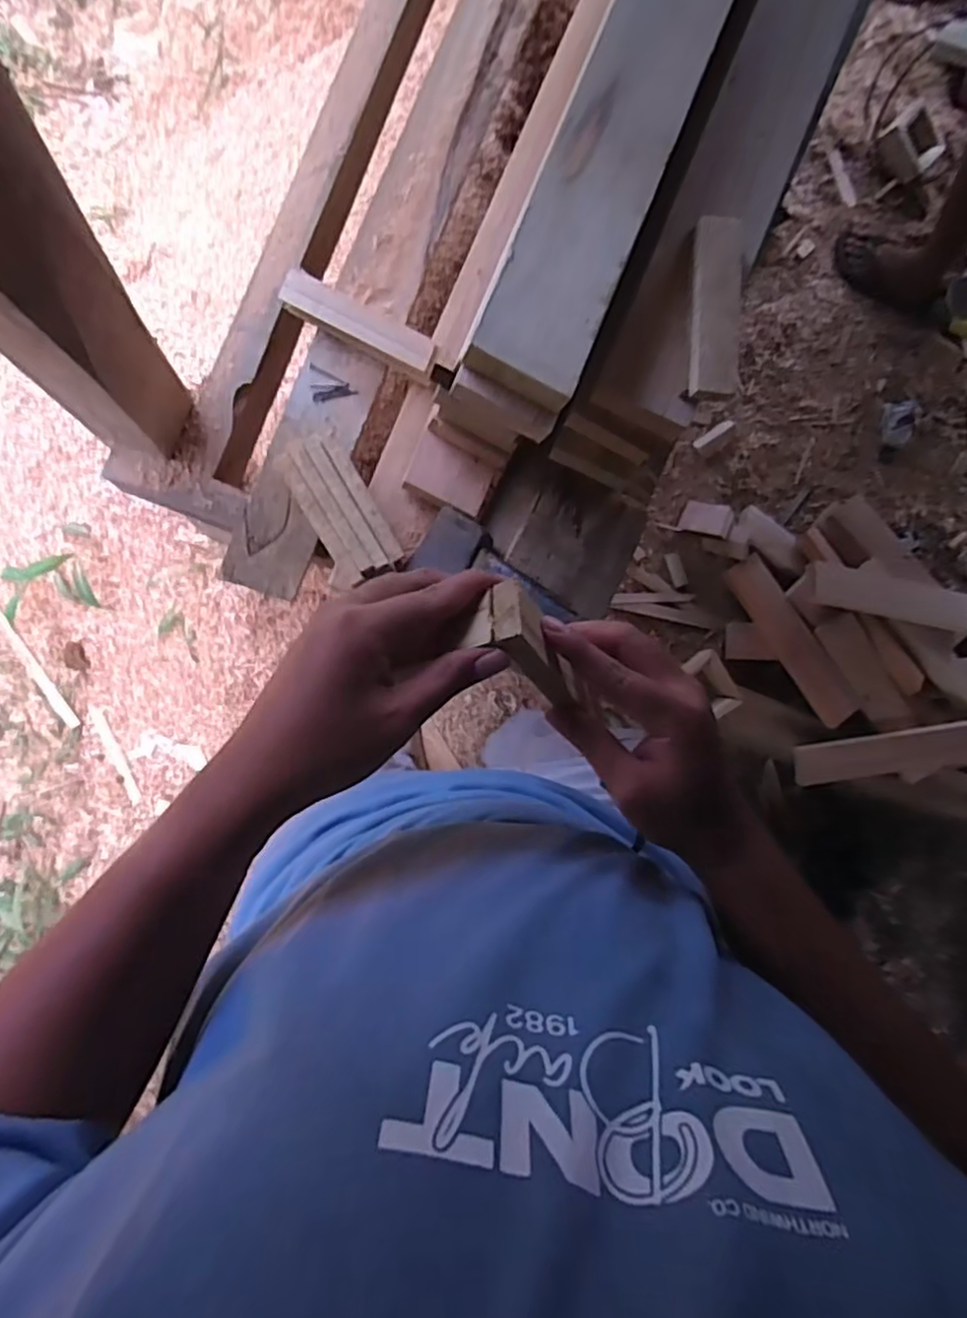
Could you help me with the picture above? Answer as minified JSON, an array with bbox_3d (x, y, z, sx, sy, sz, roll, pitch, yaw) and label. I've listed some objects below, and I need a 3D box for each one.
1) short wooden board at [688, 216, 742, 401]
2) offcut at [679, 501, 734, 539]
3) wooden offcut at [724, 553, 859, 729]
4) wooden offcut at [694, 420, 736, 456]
[{"bbox_3d":[0.179,-0.268,0.505,0.034,0.016,0.138,3,91,-10],"label":"short wooden board"},{"bbox_3d":[0.485,-0.306,1.433,0.109,0.014,0.072,18,87,35],"label":"offcut"},{"bbox_3d":[0.661,-0.040,1.411,0.082,0.017,0.396,-34,86,22],"label":"wooden offcut"},{"bbox_3d":[0.515,-0.487,1.458,0.099,0.027,0.044,-33,91,-3],"label":"wooden offcut"}]

